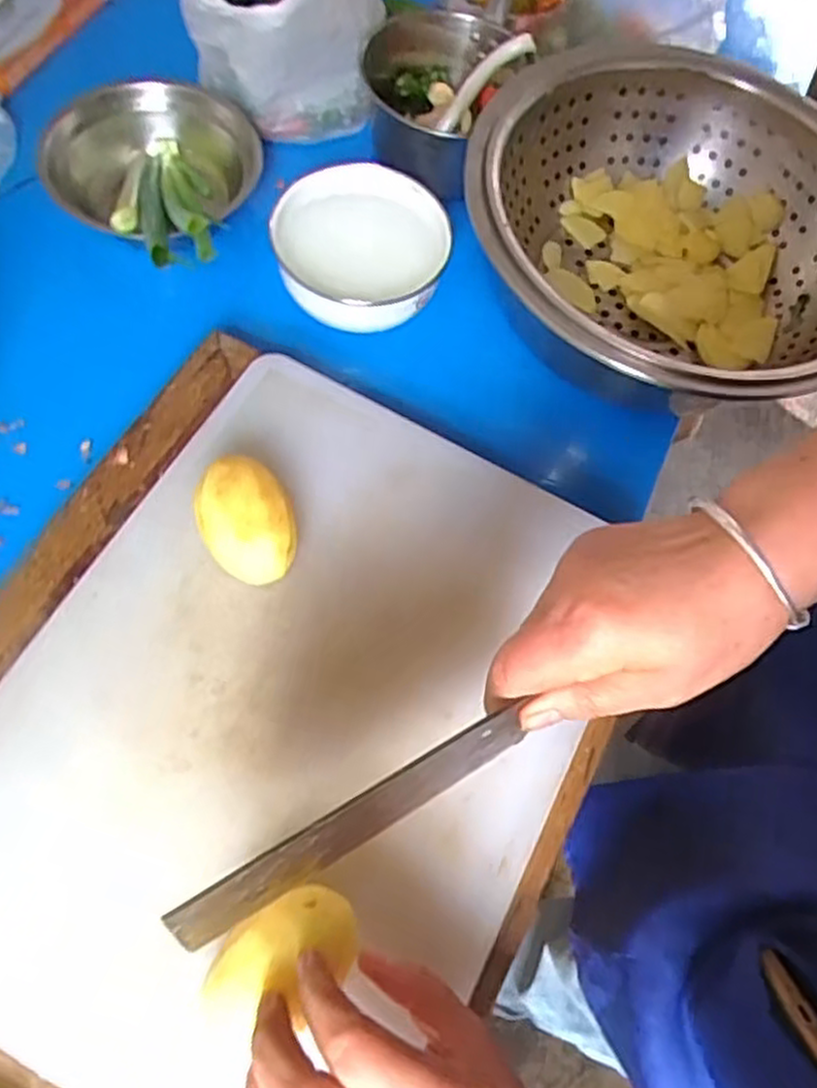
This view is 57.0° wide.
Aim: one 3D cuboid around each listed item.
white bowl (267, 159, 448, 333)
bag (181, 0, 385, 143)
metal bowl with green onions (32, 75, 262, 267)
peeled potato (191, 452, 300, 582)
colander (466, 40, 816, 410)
[{"bbox_3d":[-0.038,-0.239,0.612,0.142,0.050,0.133,-18,69,-15],"label":"white bowl"},{"bbox_3d":[-0.114,-0.485,0.682,0.160,0.126,0.202,-5,67,-10],"label":"bag"},{"bbox_3d":[-0.204,-0.295,0.597,0.144,0.087,0.213,7,65,-4],"label":"metal bowl with green onions"},{"bbox_3d":[-0.099,-0.012,0.464,0.056,0.051,0.079,-25,73,-17],"label":"peeled potato"},{"bbox_3d":[0.208,-0.241,0.611,0.314,0.122,0.321,3,66,-6],"label":"colander"}]

